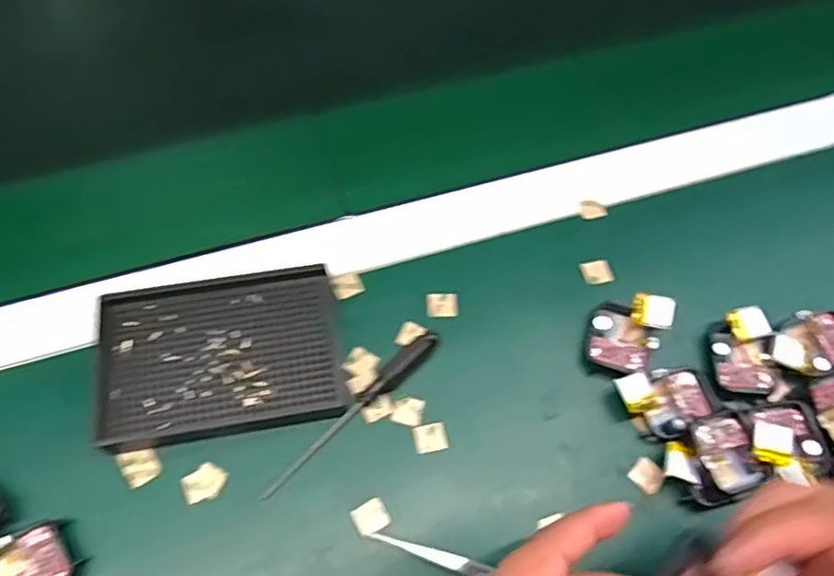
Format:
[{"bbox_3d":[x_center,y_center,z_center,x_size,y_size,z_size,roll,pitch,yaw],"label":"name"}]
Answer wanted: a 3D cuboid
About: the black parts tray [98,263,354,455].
[{"bbox_3d":[-0.114,0.039,0.366,0.135,0.019,0.095,-9,65,-6],"label":"black parts tray"}]

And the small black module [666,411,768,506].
[{"bbox_3d":[0.164,0.096,0.341,0.050,0.018,0.043,-21,66,-11],"label":"small black module"}]

